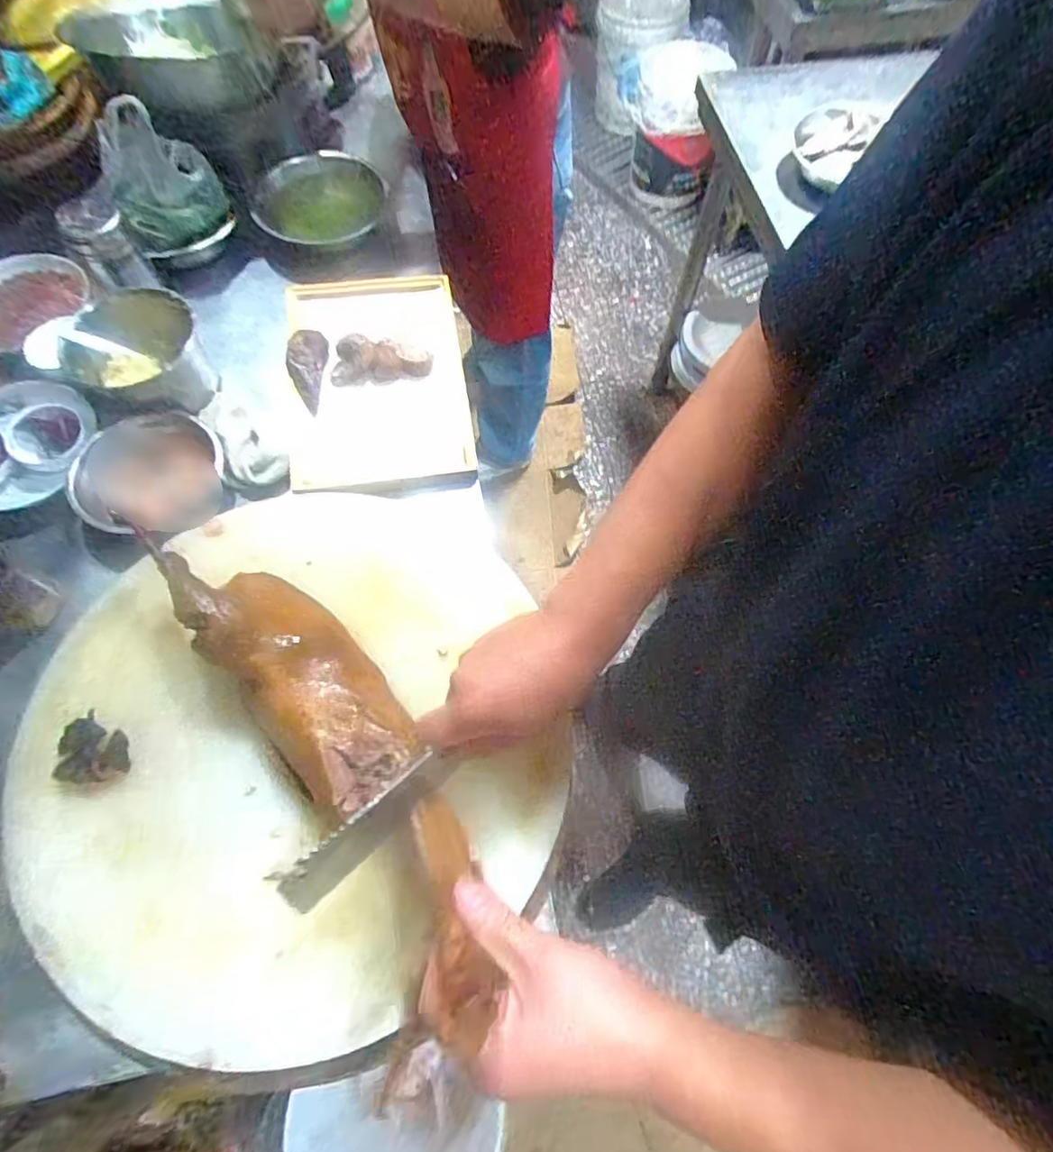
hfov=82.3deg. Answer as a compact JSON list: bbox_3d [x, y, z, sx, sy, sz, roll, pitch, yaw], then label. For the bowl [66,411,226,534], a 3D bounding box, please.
[{"bbox_3d":[-0.450,-0.118,0.732,0.153,0.056,0.170,37,71,13],"label":"bowl"}]

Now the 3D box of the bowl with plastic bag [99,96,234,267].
[{"bbox_3d":[-0.488,-0.532,0.831,0.143,0.137,0.141,-24,69,-11],"label":"bowl with plastic bag"}]

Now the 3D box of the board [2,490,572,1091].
[{"bbox_3d":[-0.197,0.134,0.519,0.455,0.035,0.462,0,67,-1],"label":"board"}]

